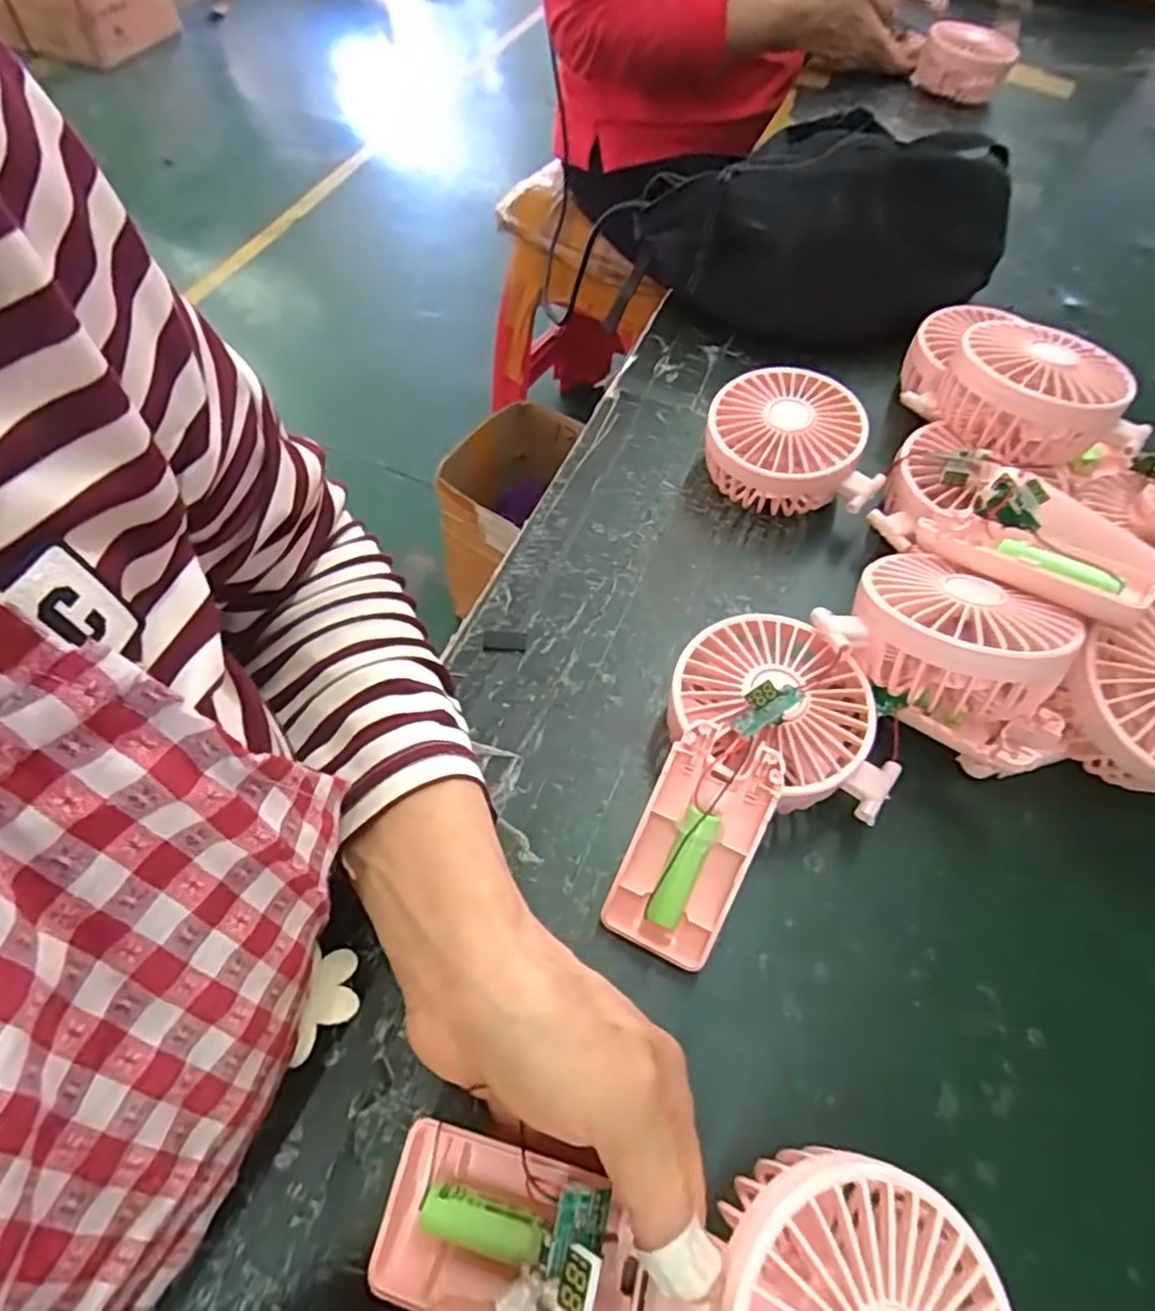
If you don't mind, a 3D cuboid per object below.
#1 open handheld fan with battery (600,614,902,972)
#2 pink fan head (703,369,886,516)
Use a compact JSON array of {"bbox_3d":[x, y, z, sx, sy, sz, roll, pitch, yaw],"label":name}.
[{"bbox_3d":[0.074,0.054,0.302,0.103,0.063,0.157,30,63,16],"label":"open handheld fan with battery"},{"bbox_3d":[0.125,-0.125,0.422,0.099,0.050,0.086,6,59,2],"label":"pink fan head"}]

